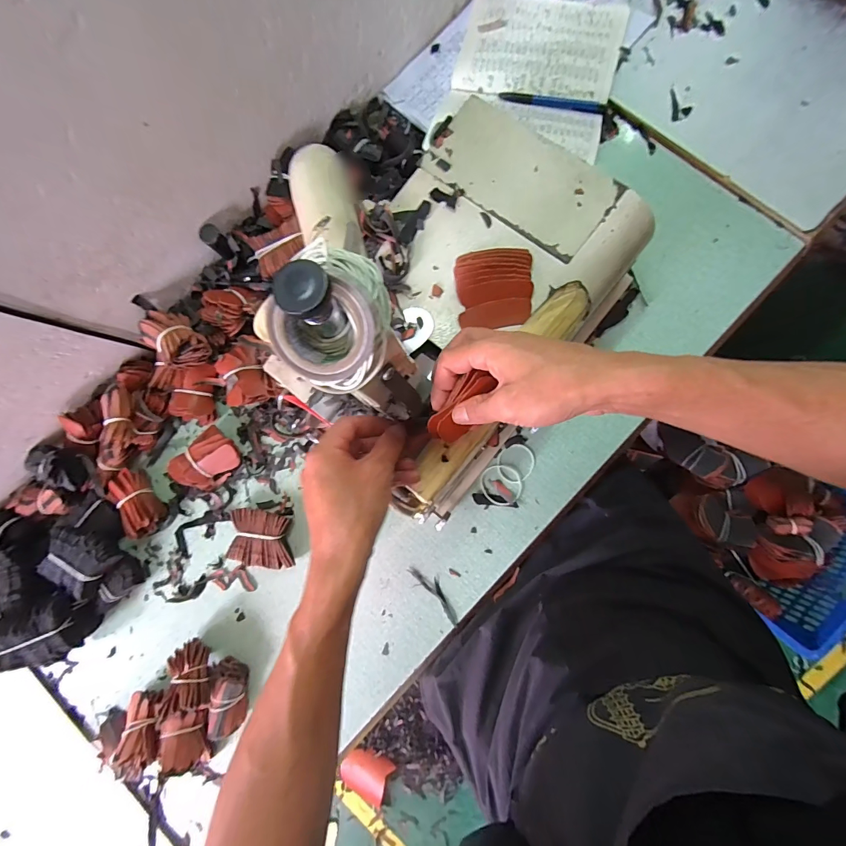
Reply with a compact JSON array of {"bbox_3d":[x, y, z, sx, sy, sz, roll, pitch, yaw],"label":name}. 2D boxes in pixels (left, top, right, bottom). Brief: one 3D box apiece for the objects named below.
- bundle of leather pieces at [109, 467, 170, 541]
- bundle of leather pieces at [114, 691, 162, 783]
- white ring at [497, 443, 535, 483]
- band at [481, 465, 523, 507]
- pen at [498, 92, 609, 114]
[{"bbox_3d":[-0.382,0.107,0.526,0.043,0.030,0.085,-35,84,1],"label":"bundle of leather pieces"},{"bbox_3d":[-0.335,0.366,0.467,0.042,0.021,0.082,-14,59,4],"label":"bundle of leather pieces"},{"bbox_3d":[0.118,0.052,0.498,0.048,0.004,0.048,0,86,4],"label":"white ring"},{"bbox_3d":[0.098,0.078,0.490,0.051,0.006,0.050,0,86,4],"label":"band"},{"bbox_3d":[0.171,-0.419,0.515,0.138,0.011,0.012,13,87,5],"label":"pen"}]

